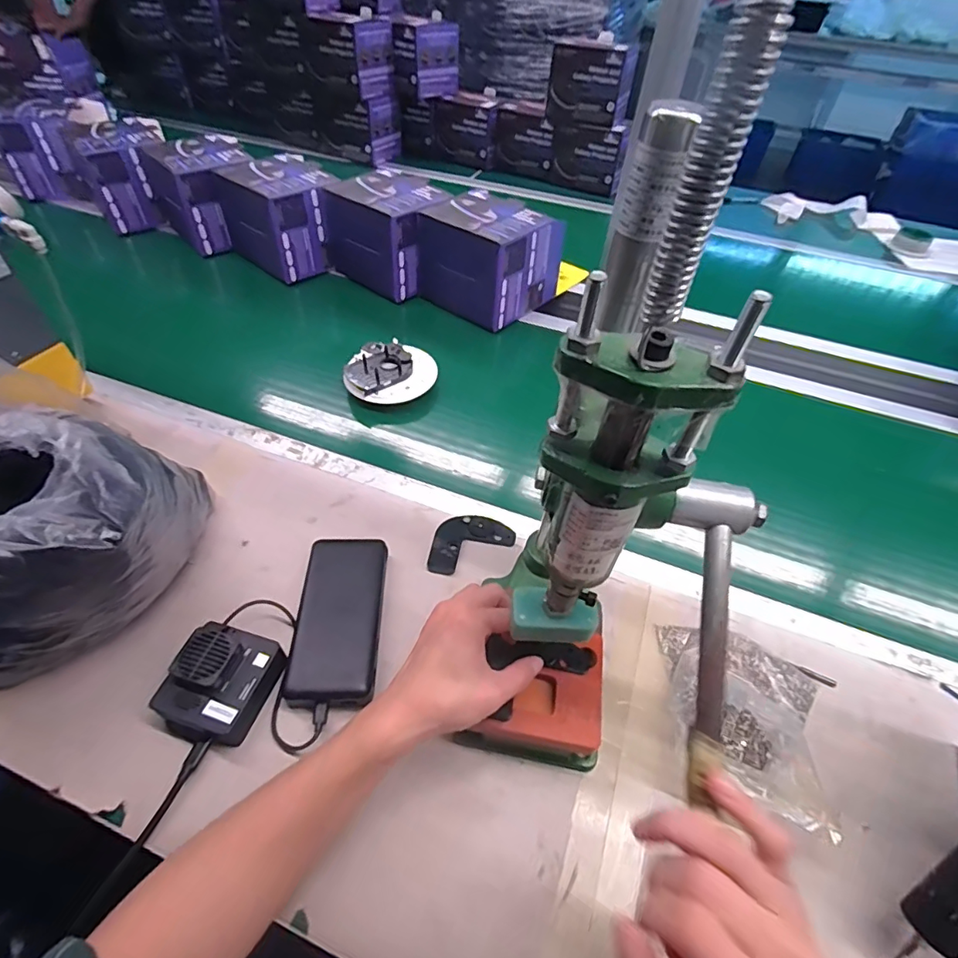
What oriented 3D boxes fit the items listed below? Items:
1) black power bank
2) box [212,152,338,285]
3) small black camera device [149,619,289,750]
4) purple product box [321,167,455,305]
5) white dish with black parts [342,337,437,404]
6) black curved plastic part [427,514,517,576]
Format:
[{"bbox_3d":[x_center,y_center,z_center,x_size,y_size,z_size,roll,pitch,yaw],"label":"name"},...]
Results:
[{"bbox_3d":[-0.127,0.127,0.472,0.071,0.029,0.156,1,48,-3],"label":"black power bank"},{"bbox_3d":[-0.344,-0.467,0.912,0.173,0.143,0.150,37,56,26],"label":"box"},{"bbox_3d":[-0.210,0.168,0.417,0.076,0.047,0.085,18,49,12],"label":"small black camera device"},{"bbox_3d":[-0.155,-0.432,0.896,0.174,0.141,0.148,30,53,21],"label":"purple product box"},{"bbox_3d":[-0.125,-0.152,0.709,0.121,0.027,0.105,-14,51,-15],"label":"white dish with black parts"},{"bbox_3d":[-0.014,0.063,0.546,0.097,0.005,0.055,-21,53,-21],"label":"black curved plastic part"}]

